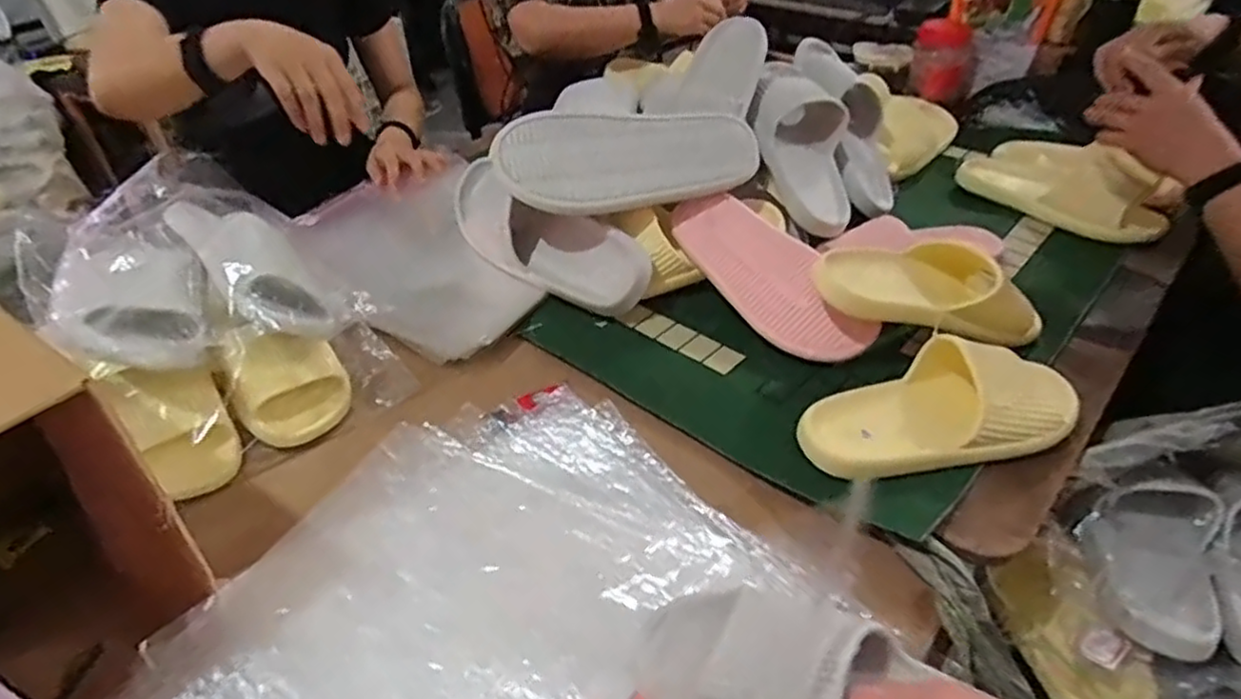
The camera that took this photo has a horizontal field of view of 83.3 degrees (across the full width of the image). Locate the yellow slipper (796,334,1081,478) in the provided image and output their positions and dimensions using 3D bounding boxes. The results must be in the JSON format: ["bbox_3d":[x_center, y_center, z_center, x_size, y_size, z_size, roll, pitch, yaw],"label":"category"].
[{"bbox_3d":[0.297,0.049,0.621,0.272,0.060,0.097,-13,41,-12],"label":"yellow slipper"}]

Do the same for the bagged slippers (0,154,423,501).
[{"bbox_3d":[-0.432,-0.055,0.716,0.239,0.158,0.387,-34,49,-31],"label":"bagged slippers"}]

